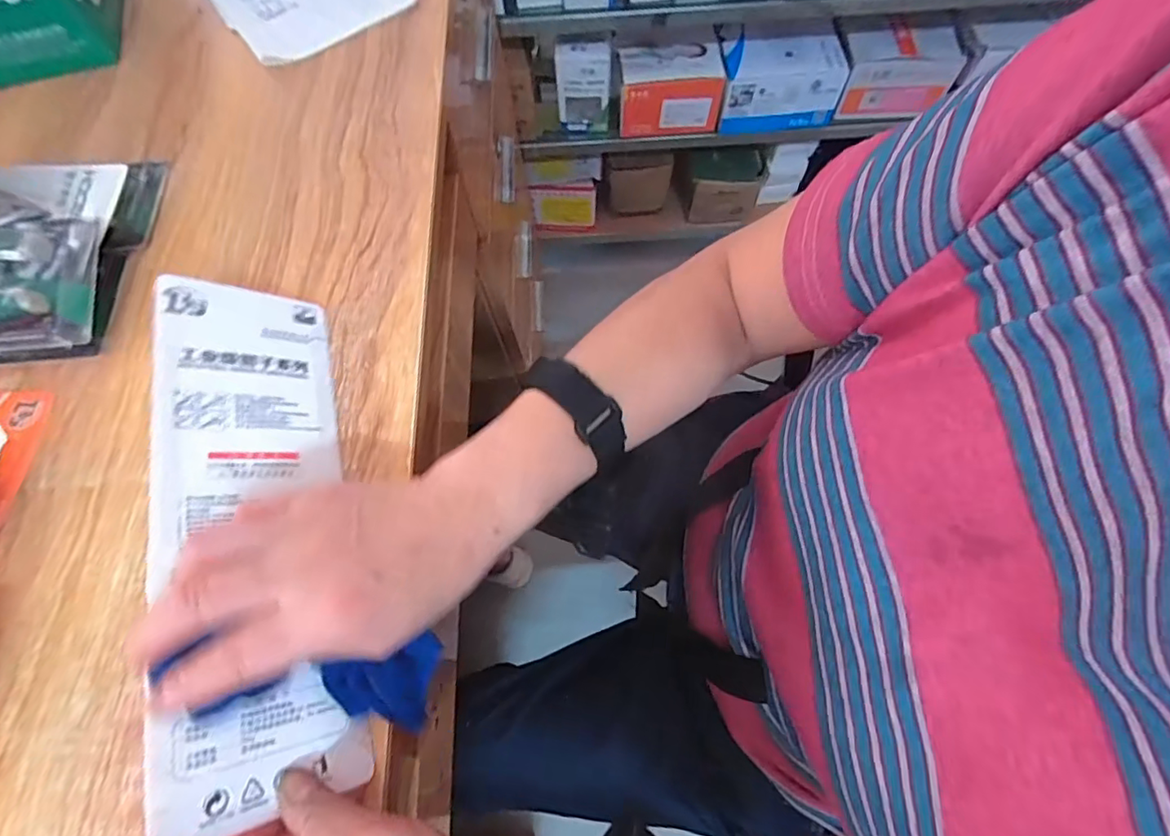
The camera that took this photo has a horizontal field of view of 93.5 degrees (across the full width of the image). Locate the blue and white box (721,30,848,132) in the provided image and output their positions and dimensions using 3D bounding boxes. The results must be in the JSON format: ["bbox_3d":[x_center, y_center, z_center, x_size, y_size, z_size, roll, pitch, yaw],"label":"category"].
[{"bbox_3d":[0.331,-0.574,0.944,0.196,0.113,0.091,-6,69,0],"label":"blue and white box"}]

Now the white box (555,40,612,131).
[{"bbox_3d":[-0.002,-0.559,0.922,0.088,0.136,0.052,-2,69,2],"label":"white box"}]

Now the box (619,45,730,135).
[{"bbox_3d":[0.148,-0.561,0.944,0.168,0.100,0.091,1,69,2],"label":"box"}]

